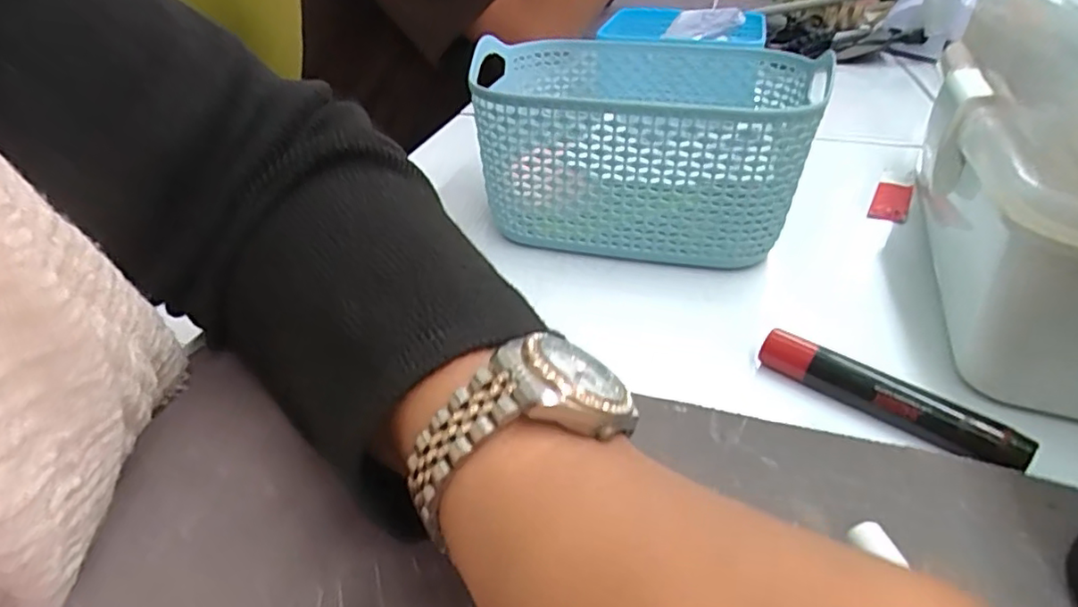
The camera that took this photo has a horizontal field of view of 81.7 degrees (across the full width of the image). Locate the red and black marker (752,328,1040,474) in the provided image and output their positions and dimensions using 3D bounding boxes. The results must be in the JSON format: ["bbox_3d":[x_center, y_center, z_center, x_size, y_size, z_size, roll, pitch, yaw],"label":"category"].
[{"bbox_3d":[0.121,0.033,0.220,0.088,0.015,0.012,26,41,32],"label":"red and black marker"}]

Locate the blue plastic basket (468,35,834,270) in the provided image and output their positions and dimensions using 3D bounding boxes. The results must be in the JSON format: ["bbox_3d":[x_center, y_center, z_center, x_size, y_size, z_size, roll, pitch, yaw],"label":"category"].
[{"bbox_3d":[0.052,-0.085,0.337,0.161,0.079,0.124,8,35,11],"label":"blue plastic basket"}]

